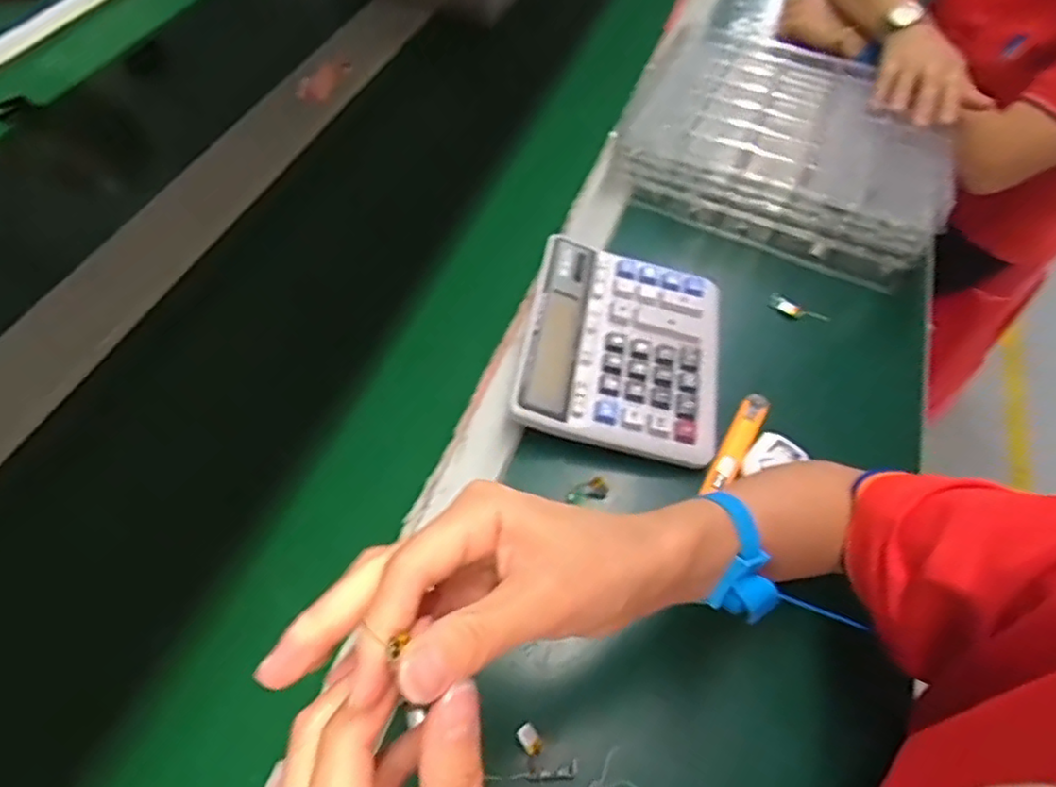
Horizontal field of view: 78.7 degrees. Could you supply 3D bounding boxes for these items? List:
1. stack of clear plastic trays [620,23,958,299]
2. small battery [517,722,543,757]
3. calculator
[{"bbox_3d":[0.268,-0.271,0.665,0.295,0.087,0.249,22,57,11],"label":"stack of clear plastic trays"},{"bbox_3d":[0.001,0.206,0.382,0.011,0.005,0.017,-23,60,-18],"label":"small battery"},{"bbox_3d":[0.077,-0.043,0.517,0.149,0.032,0.181,11,56,4],"label":"calculator"}]

